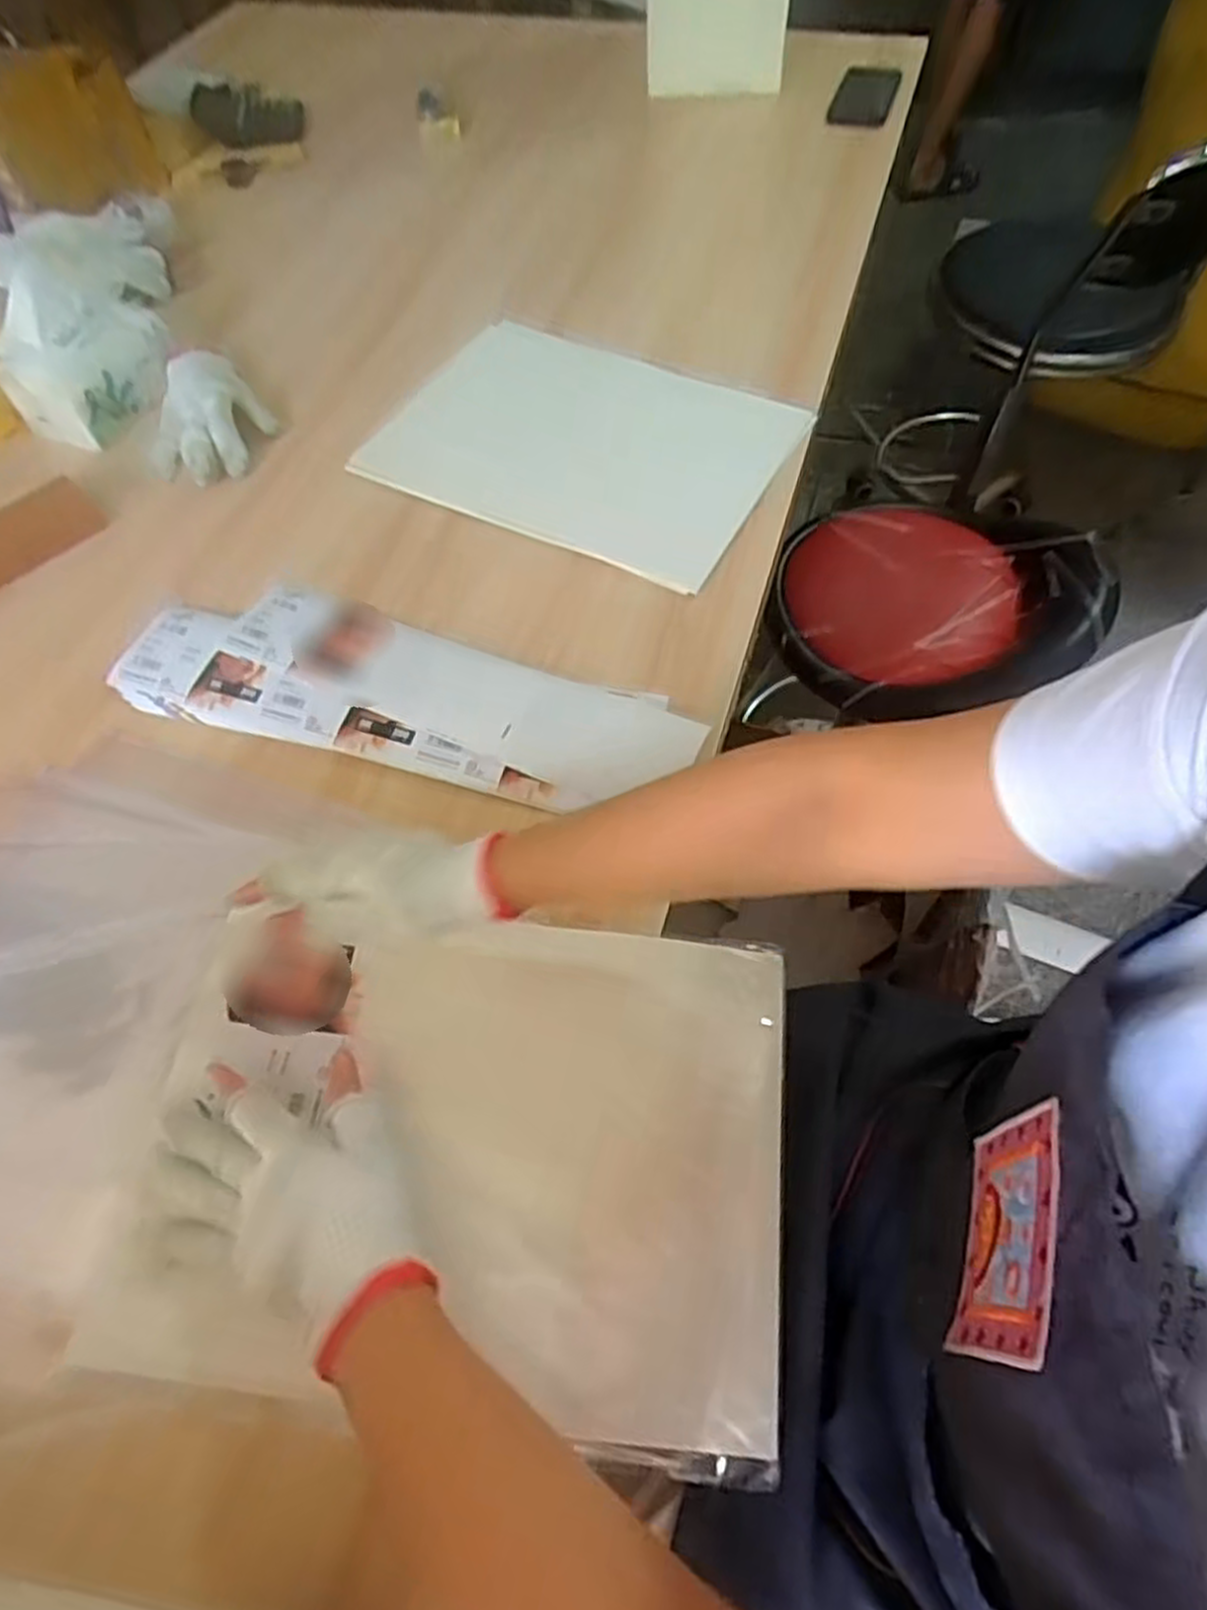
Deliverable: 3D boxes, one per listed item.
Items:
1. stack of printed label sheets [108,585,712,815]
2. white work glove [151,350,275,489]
[{"bbox_3d":[-0.167,-0.096,0.613,0.446,0.036,0.132,14,64,9],"label":"stack of printed label sheets"},{"bbox_3d":[-0.398,-0.384,0.777,0.124,0.039,0.166,-29,66,-12],"label":"white work glove"}]

